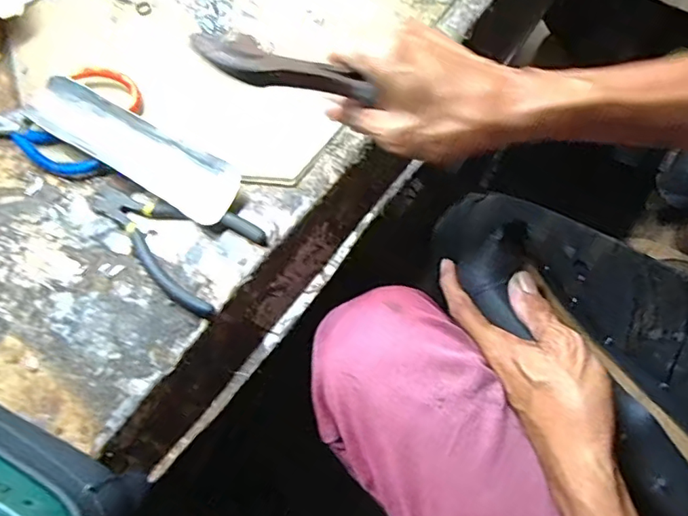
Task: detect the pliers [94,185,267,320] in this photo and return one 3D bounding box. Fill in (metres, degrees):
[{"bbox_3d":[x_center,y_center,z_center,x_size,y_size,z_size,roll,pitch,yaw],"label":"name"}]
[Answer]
[{"bbox_3d":[-0.141,-0.019,0.412,0.144,0.012,0.078,28,72,12],"label":"pliers"}]

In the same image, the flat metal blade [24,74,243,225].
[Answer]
[{"bbox_3d":[-0.171,-0.091,0.429,0.191,0.010,0.050,31,79,8],"label":"flat metal blade"}]

